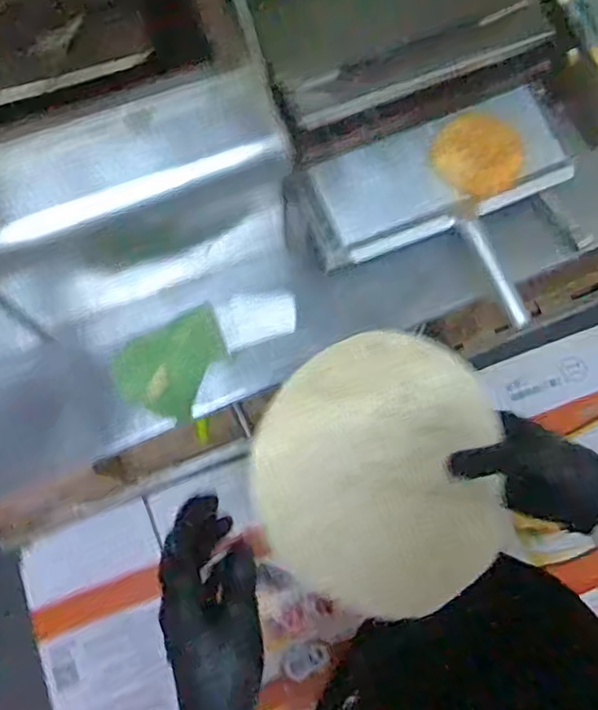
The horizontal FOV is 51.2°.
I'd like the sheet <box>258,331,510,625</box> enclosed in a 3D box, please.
[{"bbox_3d":[0.063,0.095,0.498,0.188,0.015,0.211,-5,86,-1],"label":"sheet"}]

